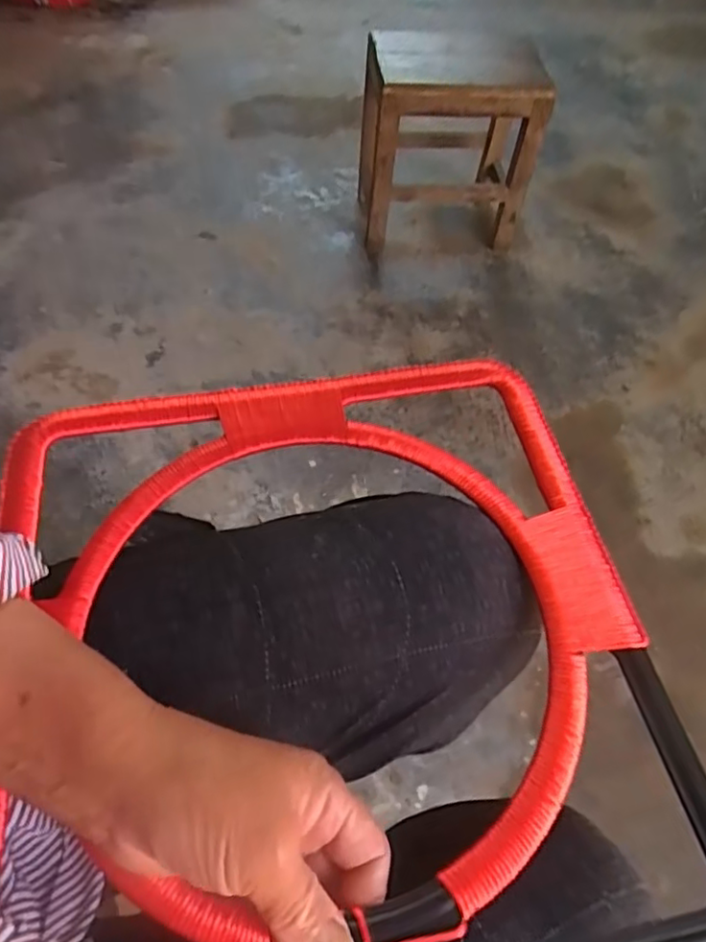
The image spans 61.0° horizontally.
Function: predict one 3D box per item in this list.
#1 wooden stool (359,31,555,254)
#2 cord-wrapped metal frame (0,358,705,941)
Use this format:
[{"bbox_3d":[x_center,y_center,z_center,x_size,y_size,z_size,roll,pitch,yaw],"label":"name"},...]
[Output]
[{"bbox_3d":[0.152,-0.550,1.022,0.263,0.298,0.183,-5,57,-7],"label":"wooden stool"},{"bbox_3d":[-0.016,0.081,0.311,0.331,0.014,0.332,-8,57,-9],"label":"cord-wrapped metal frame"}]

